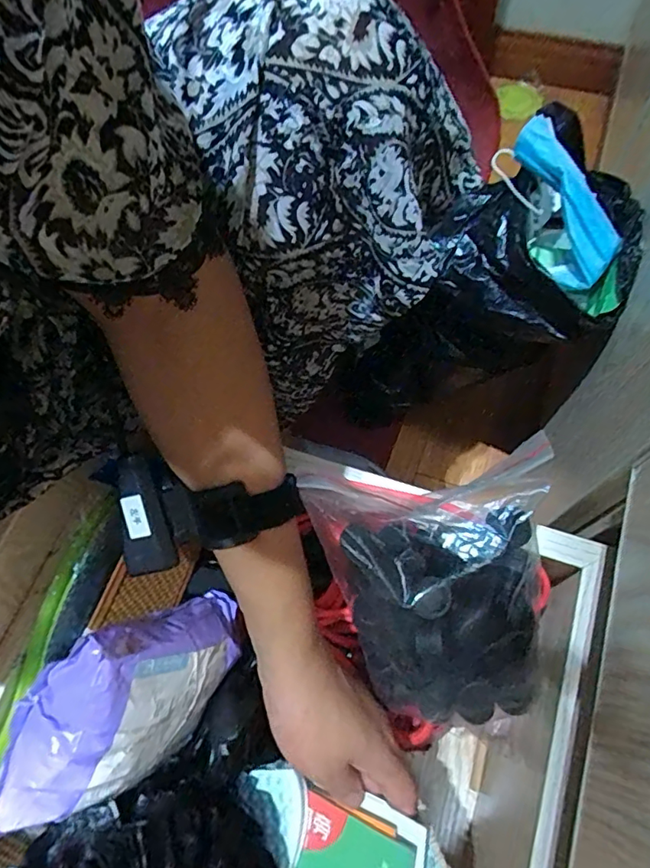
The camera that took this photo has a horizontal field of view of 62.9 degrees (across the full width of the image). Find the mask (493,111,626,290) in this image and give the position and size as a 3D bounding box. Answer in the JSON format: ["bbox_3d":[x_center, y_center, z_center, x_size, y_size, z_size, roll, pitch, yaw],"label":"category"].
[{"bbox_3d":[0.166,-0.157,0.371,0.036,0.055,0.114,-48,114,-16],"label":"mask"}]

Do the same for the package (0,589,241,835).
[{"bbox_3d":[-0.119,0.172,0.330,0.051,0.115,0.134,23,94,42],"label":"package"}]

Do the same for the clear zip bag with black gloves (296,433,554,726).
[{"bbox_3d":[0.068,0.098,0.317,0.128,0.036,0.169,-9,103,8],"label":"clear zip bag with black gloves"}]

